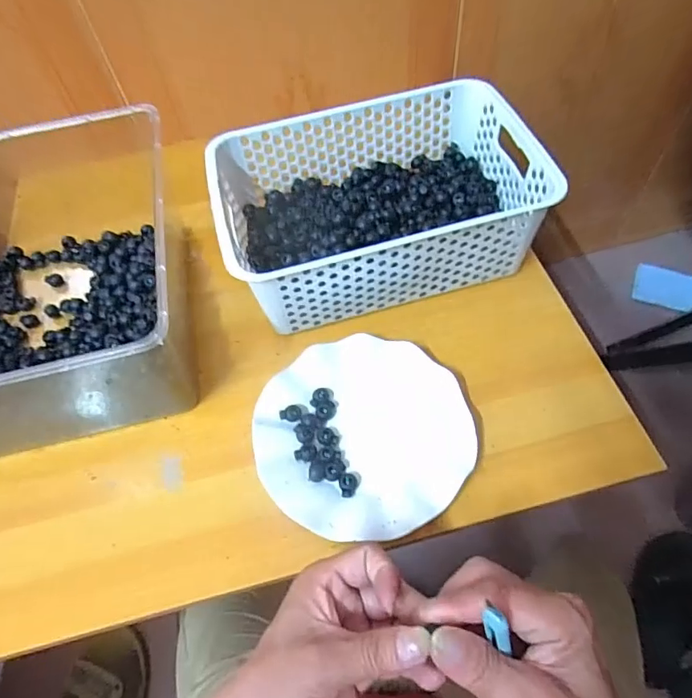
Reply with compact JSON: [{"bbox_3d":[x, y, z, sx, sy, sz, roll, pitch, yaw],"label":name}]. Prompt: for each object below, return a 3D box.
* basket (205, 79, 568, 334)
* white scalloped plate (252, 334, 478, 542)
[{"bbox_3d":[0.027,-0.149,0.524,0.304,0.104,0.207,-14,58,-4],"label":"basket"},{"bbox_3d":[0.015,0.073,0.441,0.177,0.027,0.174,-2,58,3],"label":"white scalloped plate"}]

